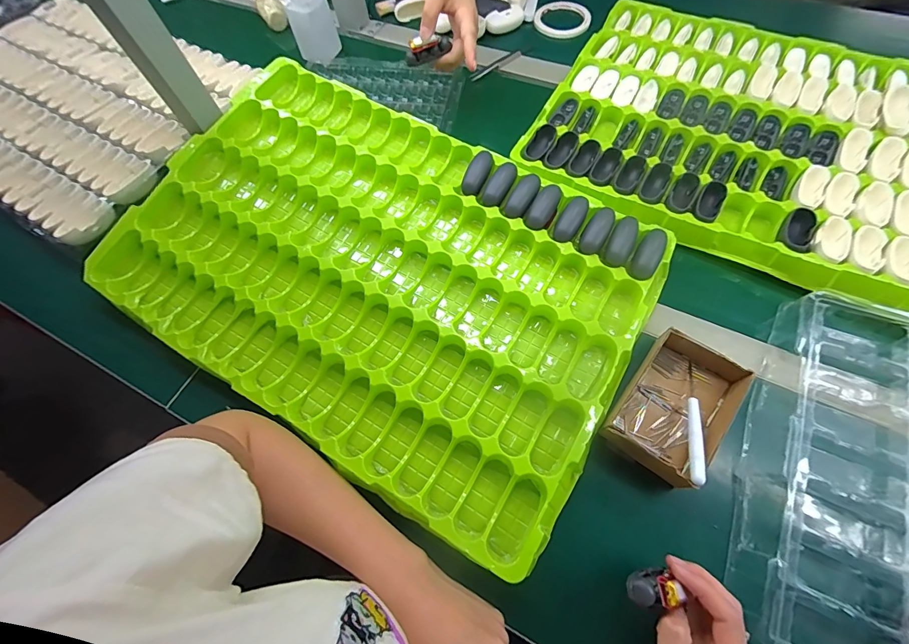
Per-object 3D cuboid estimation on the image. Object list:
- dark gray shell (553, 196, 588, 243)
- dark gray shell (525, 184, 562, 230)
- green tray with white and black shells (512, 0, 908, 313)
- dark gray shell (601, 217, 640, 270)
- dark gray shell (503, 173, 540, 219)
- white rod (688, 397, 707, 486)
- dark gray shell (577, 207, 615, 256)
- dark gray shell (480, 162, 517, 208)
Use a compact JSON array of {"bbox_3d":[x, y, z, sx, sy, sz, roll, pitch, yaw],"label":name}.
[{"bbox_3d":[0.132,-0.117,0.432,0.024,0.021,0.061,27,70,16],"label":"dark gray shell"},{"bbox_3d":[0.103,-0.132,0.442,0.028,0.022,0.062,24,69,14],"label":"dark gray shell"},{"bbox_3d":[0.414,-0.228,0.488,0.579,0.042,0.404,27,70,16],"label":"green tray with white and black shells"},{"bbox_3d":[0.184,-0.090,0.419,0.026,0.015,0.064,25,70,15],"label":"dark gray shell"},{"bbox_3d":[0.079,-0.146,0.441,0.025,0.016,0.060,31,82,18],"label":"dark gray shell"},{"bbox_3d":[0.206,0.098,0.327,0.011,0.008,0.080,16,51,11],"label":"white rod"},{"bbox_3d":[0.160,-0.104,0.427,0.027,0.015,0.065,25,69,15],"label":"dark gray shell"},{"bbox_3d":[0.053,-0.164,0.449,0.022,0.020,0.061,31,82,18],"label":"dark gray shell"}]

